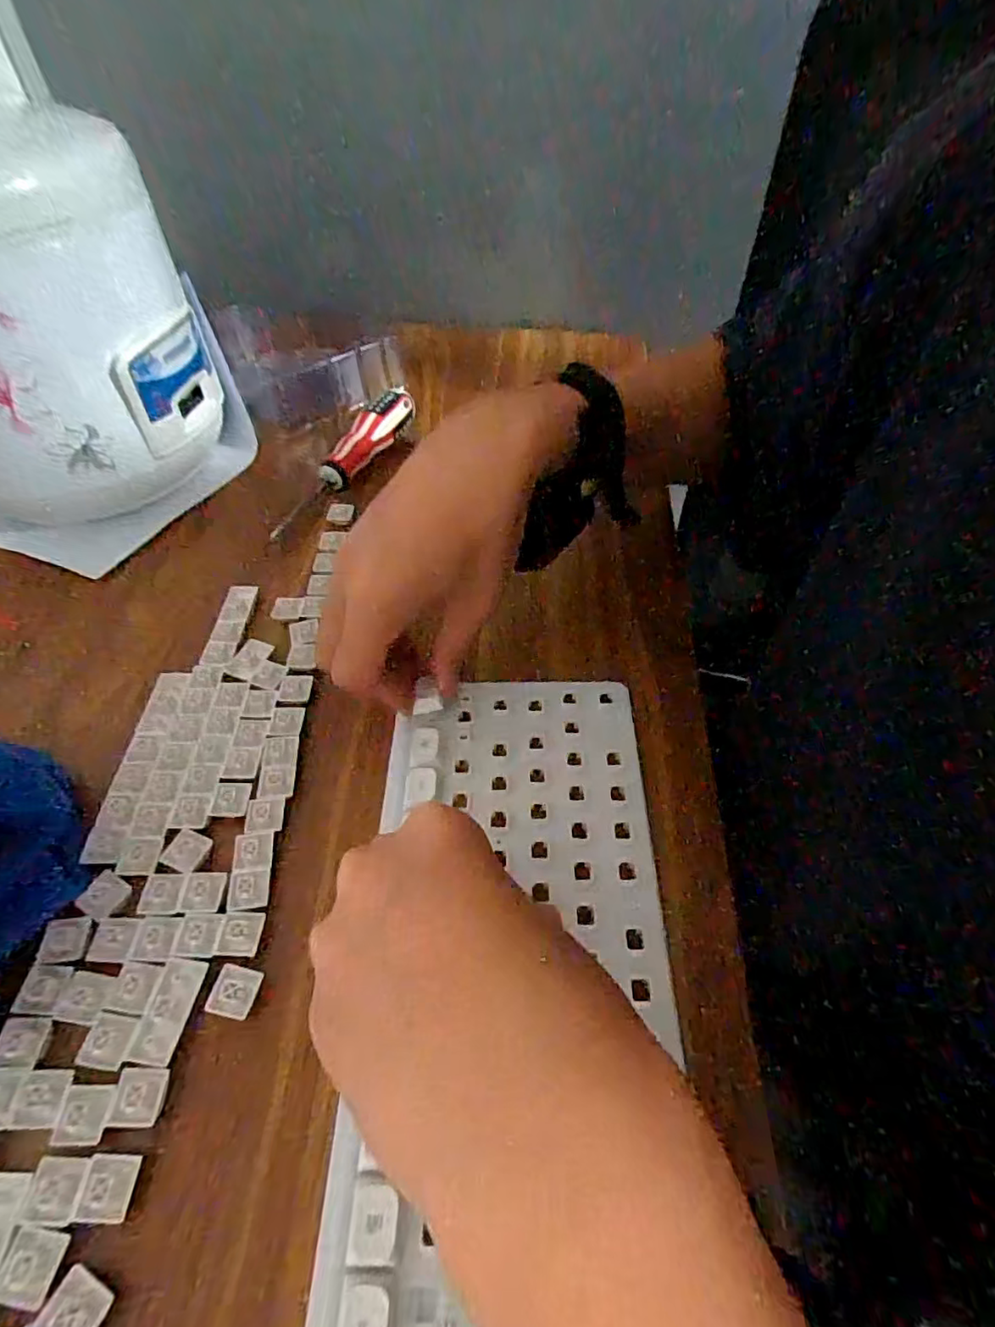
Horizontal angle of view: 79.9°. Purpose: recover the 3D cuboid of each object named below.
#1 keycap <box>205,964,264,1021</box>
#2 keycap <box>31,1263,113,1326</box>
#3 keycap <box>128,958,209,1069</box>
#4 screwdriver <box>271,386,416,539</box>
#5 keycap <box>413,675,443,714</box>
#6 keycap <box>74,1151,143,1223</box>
[{"bbox_3d":[-0.107,0.131,0.239,0.017,0.006,0.019,8,51,7],"label":"keycap"},{"bbox_3d":[-0.132,0.202,0.184,0.018,0.004,0.017,24,54,19],"label":"keycap"},{"bbox_3d":[-0.130,0.138,0.237,0.017,0.004,0.036,4,51,4],"label":"keycap"},{"bbox_3d":[-0.114,-0.161,0.458,0.028,0.032,0.166,23,54,18],"label":"screwdriver"},{"bbox_3d":[-0.036,0.016,0.311,0.013,0.014,0.013,-10,51,-8],"label":"keycap"},{"bbox_3d":[-0.134,0.180,0.204,0.017,0.004,0.018,0,50,0],"label":"keycap"}]

